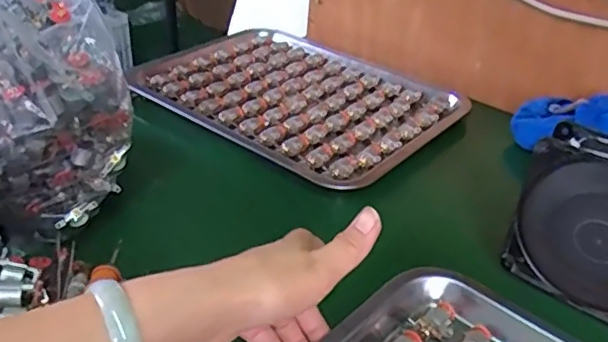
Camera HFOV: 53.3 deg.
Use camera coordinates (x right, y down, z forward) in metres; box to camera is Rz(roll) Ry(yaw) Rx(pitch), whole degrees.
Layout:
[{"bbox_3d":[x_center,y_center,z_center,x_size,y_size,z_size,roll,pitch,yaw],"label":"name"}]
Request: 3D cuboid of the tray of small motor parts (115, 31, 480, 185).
[{"bbox_3d":[-0.005,-0.098,0.711,0.343,0.031,0.246,22,40,32],"label":"tray of small motor parts"}]

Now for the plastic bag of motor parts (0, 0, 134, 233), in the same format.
[{"bbox_3d":[-0.230,-0.070,0.478,0.120,0.218,0.202,-23,41,-33],"label":"plastic bag of motor parts"}]

